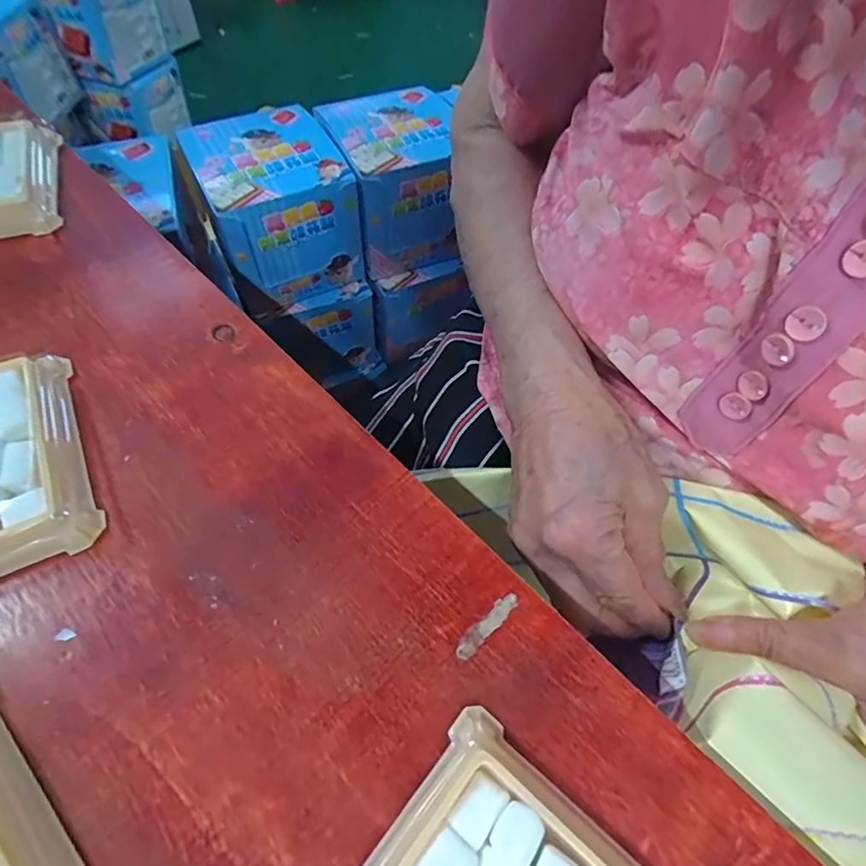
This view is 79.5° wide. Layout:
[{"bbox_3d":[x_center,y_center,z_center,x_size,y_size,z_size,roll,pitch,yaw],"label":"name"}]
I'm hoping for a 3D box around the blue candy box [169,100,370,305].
[{"bbox_3d":[-0.178,-0.255,0.592,0.147,0.146,0.155,-24,62,-17],"label":"blue candy box"}]

